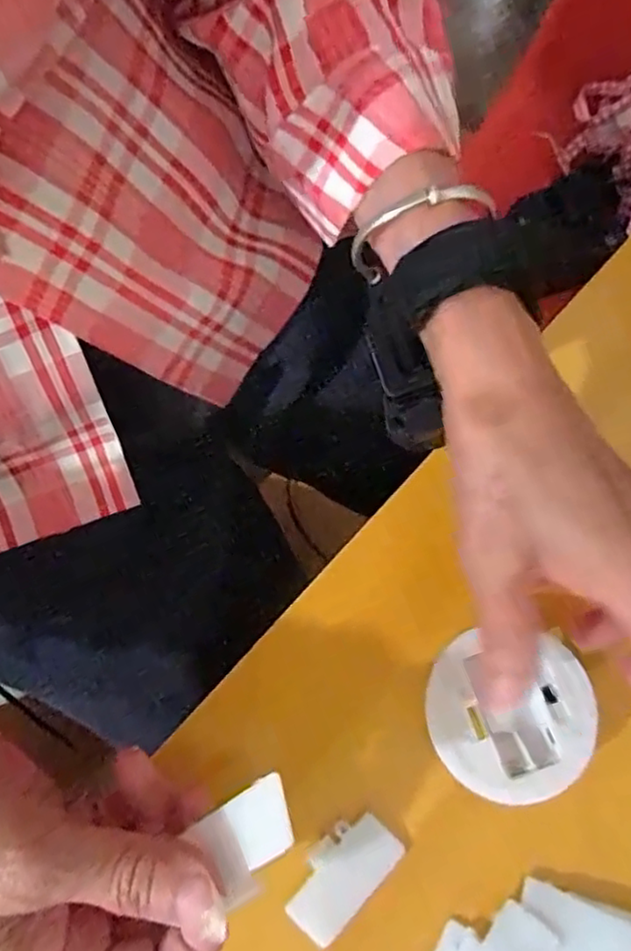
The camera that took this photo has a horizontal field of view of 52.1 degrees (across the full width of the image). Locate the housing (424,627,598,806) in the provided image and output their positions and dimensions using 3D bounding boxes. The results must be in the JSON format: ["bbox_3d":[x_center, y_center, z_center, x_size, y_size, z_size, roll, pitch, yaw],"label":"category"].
[{"bbox_3d":[0.078,0.098,0.264,0.065,0.019,0.060,0,76,0],"label":"housing"}]

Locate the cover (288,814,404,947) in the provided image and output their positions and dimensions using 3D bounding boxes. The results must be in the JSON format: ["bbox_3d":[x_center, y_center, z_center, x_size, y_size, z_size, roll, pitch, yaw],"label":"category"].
[{"bbox_3d":[0.010,0.157,0.255,0.028,0.008,0.047,42,80,10],"label":"cover"}]

